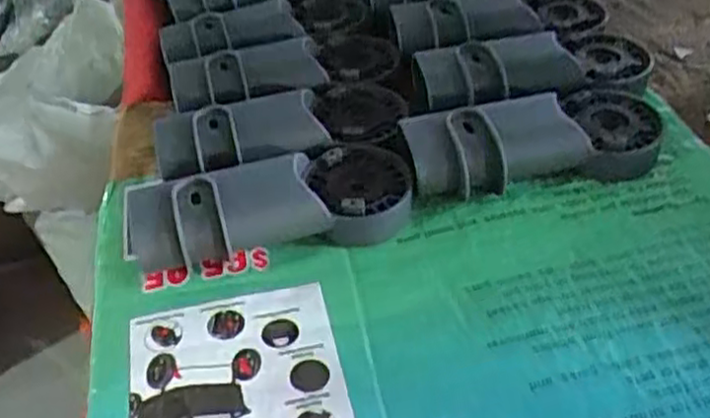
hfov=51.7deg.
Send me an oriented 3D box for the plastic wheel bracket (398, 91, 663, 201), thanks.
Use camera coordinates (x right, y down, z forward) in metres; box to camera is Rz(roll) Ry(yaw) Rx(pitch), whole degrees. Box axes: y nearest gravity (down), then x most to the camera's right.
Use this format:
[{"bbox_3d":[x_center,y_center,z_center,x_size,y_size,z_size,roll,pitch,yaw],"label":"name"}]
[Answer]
[{"bbox_3d":[0.115,-0.043,0.458,0.164,0.039,0.065,-12,43,-7],"label":"plastic wheel bracket"}]

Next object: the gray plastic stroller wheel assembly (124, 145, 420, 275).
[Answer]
[{"bbox_3d":[-0.047,0.002,0.430,0.168,0.043,0.070,-14,44,-9],"label":"gray plastic stroller wheel assembly"}]

